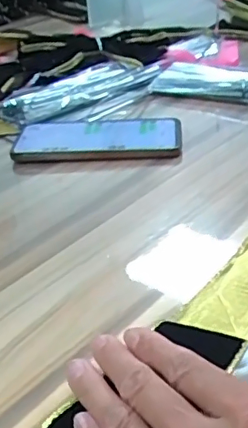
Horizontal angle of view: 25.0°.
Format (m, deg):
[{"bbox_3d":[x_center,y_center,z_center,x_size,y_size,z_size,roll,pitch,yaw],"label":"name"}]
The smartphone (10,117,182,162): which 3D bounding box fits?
[{"bbox_3d":[-0.025,-0.076,0.564,0.162,0.015,0.083,0,30,9],"label":"smartphone"}]

